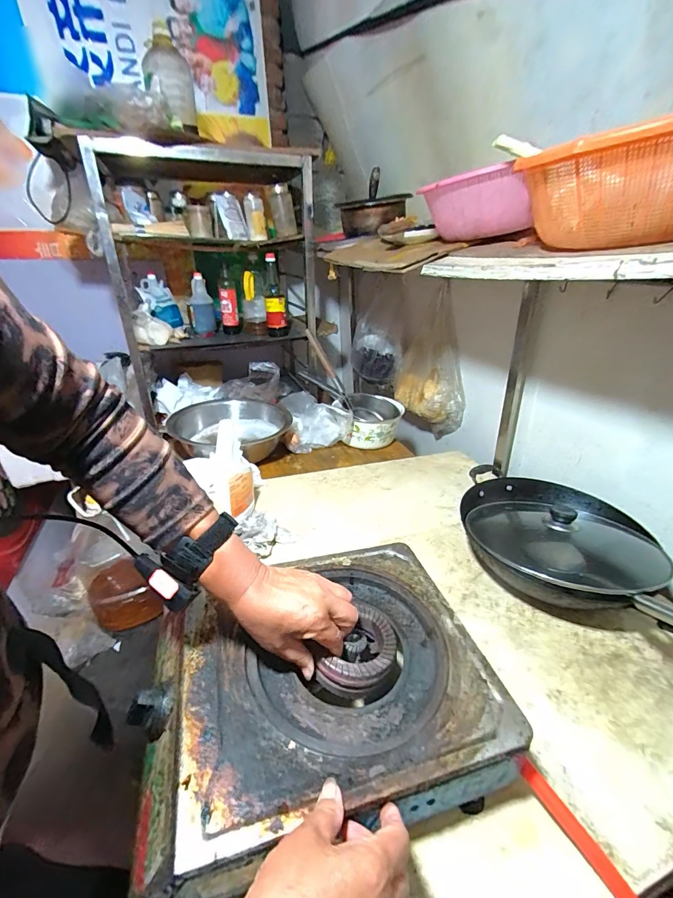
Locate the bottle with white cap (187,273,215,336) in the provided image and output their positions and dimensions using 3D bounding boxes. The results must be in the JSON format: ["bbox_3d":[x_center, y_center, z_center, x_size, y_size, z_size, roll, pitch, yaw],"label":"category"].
[{"bbox_3d":[-0.508,-0.533,1.442,0.089,0.206,0.082,-12,30,-17],"label":"bottle with white cap"}]

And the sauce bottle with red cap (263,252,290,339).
[{"bbox_3d":[-0.228,-0.562,1.430,0.081,0.274,0.076,-6,29,-9],"label":"sauce bottle with red cap"}]

